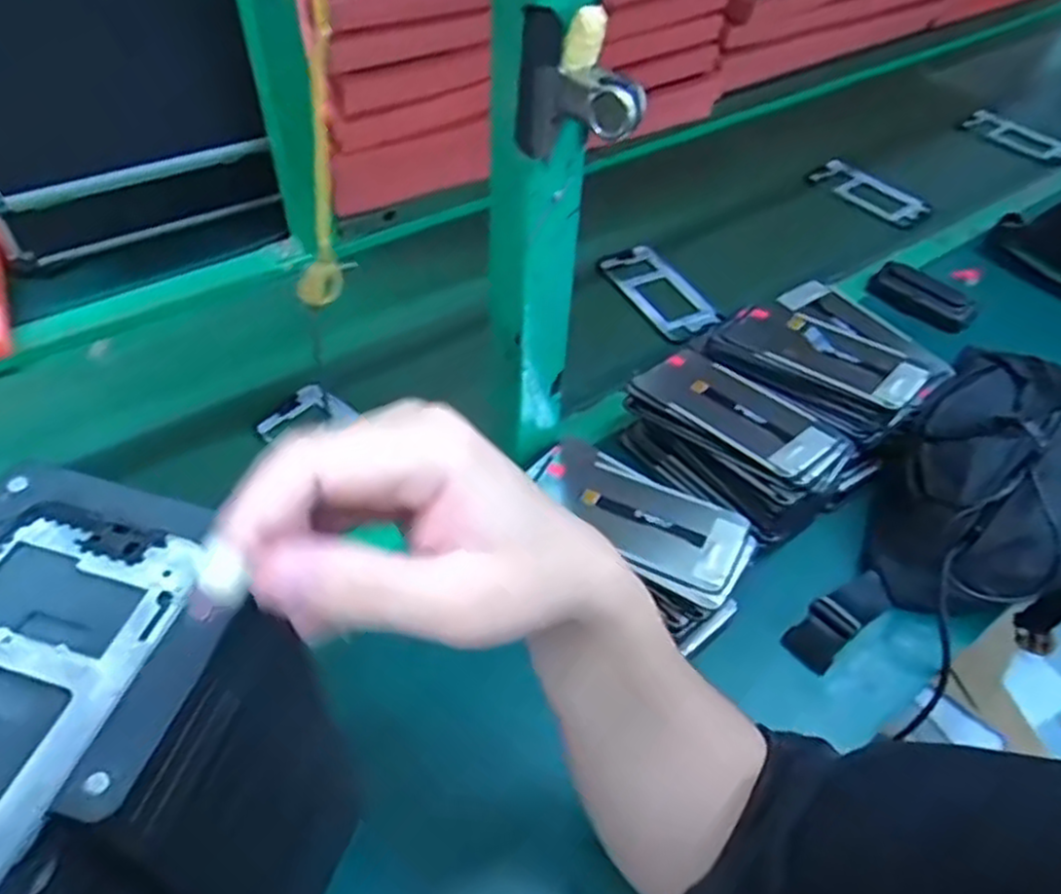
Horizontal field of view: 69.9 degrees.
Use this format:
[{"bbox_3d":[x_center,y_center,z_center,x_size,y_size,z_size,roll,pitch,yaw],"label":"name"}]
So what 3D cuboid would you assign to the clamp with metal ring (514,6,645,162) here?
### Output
[{"bbox_3d":[0.025,-0.175,0.377,0.067,0.071,0.019,26,52,17],"label":"clamp with metal ring"}]

